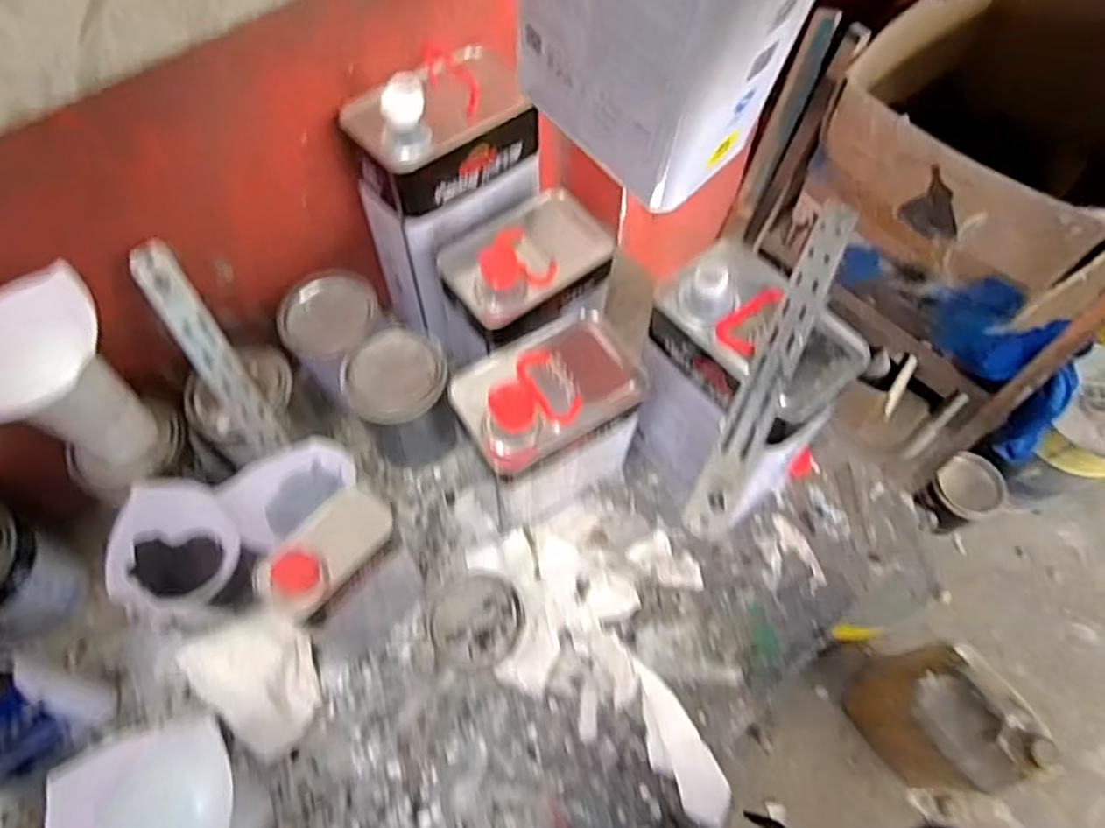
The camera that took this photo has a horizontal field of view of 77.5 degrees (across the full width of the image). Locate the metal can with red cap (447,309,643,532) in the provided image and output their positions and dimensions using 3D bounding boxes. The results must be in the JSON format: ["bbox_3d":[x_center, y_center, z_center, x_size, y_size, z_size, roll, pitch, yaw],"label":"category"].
[{"bbox_3d":[-0.005,0.009,0.698,0.170,0.212,0.111,-29,66,-15],"label":"metal can with red cap"}]

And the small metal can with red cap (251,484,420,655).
[{"bbox_3d":[-0.188,0.156,0.635,0.073,0.194,0.123,40,69,18],"label":"small metal can with red cap"}]

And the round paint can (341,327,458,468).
[{"bbox_3d":[-0.164,-0.015,0.762,0.106,0.140,0.099,-13,63,-7],"label":"round paint can"}]

